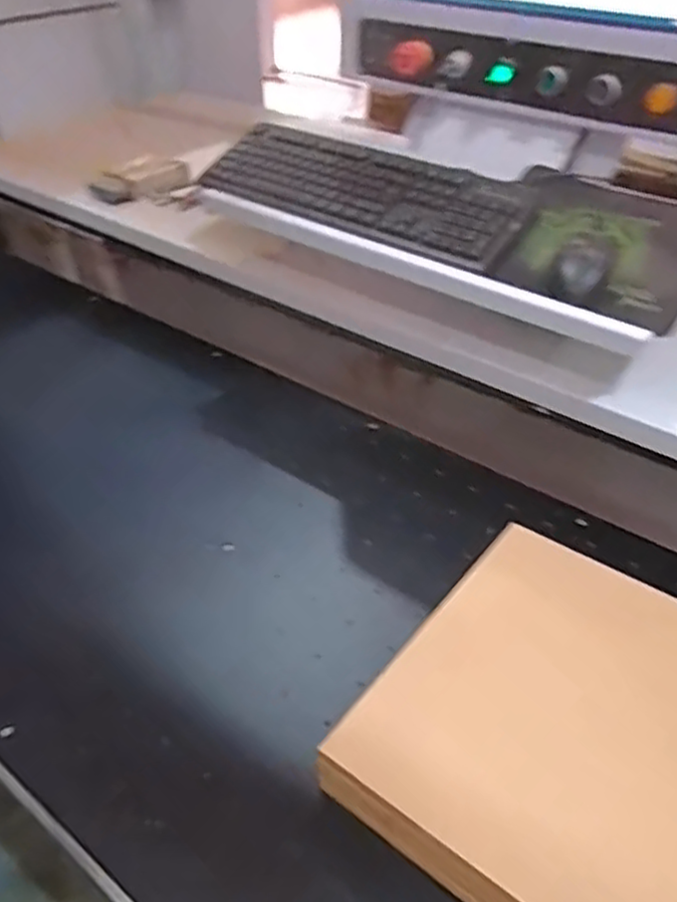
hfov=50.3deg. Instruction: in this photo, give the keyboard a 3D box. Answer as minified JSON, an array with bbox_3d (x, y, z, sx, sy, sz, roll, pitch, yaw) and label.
[{"bbox_3d":[0.024,-0.331,0.905,0.437,0.050,0.143,25,46,27],"label":"keyboard"}]

